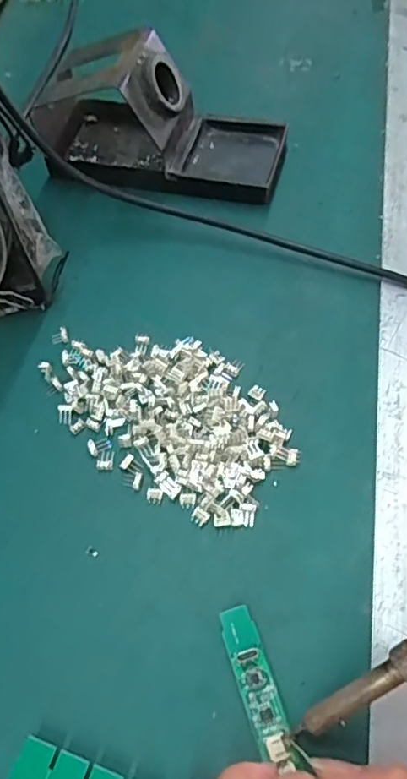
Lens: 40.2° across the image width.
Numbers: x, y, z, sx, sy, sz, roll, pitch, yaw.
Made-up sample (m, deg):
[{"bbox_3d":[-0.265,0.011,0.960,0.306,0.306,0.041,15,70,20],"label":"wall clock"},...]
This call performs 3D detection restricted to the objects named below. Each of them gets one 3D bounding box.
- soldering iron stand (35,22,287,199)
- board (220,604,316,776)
[{"bbox_3d":[-0.029,-0.182,0.369,0.166,0.071,0.078,15,61,13],"label":"soldering iron stand"},{"bbox_3d":[0.022,0.117,0.219,0.016,0.006,0.059,-19,59,-7],"label":"board"}]

